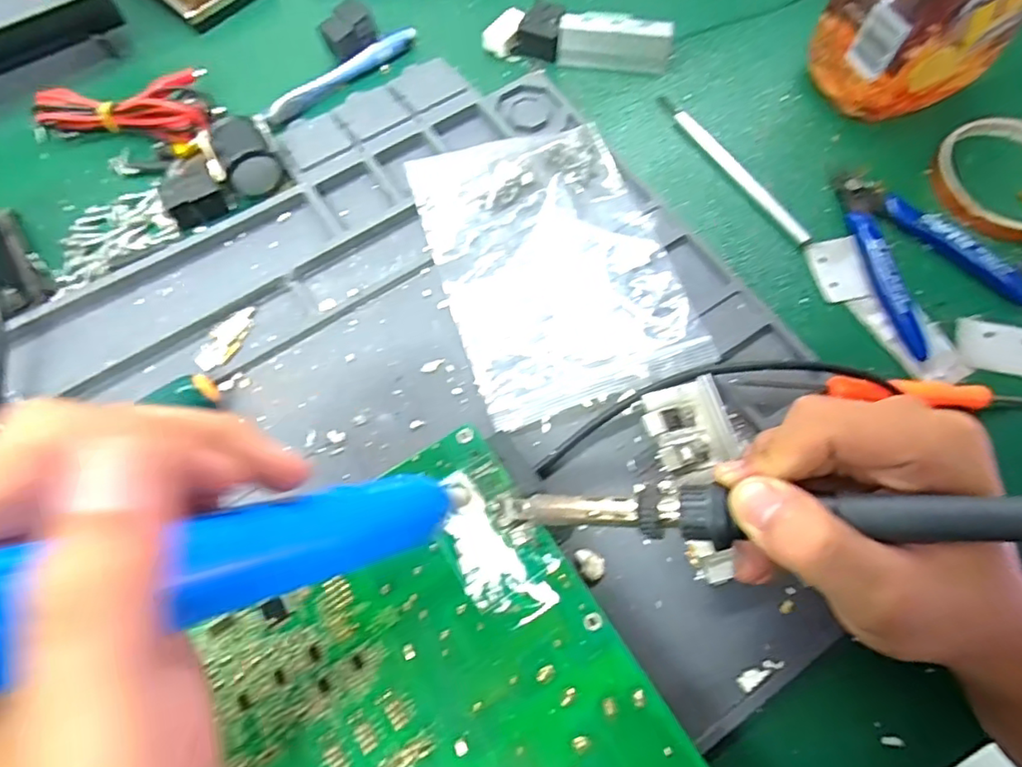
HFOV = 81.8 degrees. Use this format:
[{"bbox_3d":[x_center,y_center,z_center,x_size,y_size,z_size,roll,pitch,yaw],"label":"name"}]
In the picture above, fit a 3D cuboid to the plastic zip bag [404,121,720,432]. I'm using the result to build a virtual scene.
[{"bbox_3d":[0.023,-0.068,0.325,0.121,0.013,0.164,-17,69,-7],"label":"plastic zip bag"}]

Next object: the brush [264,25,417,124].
[{"bbox_3d":[-0.108,-0.200,0.380,0.113,0.006,0.014,-40,73,-15],"label":"brush"}]

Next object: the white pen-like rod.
[{"bbox_3d":[0.131,-0.131,0.355,0.008,0.007,0.131,-30,71,-12],"label":"white pen-like rod"}]

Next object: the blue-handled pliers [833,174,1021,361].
[{"bbox_3d":[0.223,-0.076,0.325,0.072,0.016,0.112,-18,69,-7],"label":"blue-handled pliers"}]

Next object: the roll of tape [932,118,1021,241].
[{"bbox_3d":[0.295,-0.120,0.342,0.090,0.011,0.078,-20,69,-8],"label":"roll of tape"}]

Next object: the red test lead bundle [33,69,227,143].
[{"bbox_3d":[-0.239,-0.171,0.364,0.112,0.028,0.044,-4,68,-2],"label":"red test lead bundle"}]

